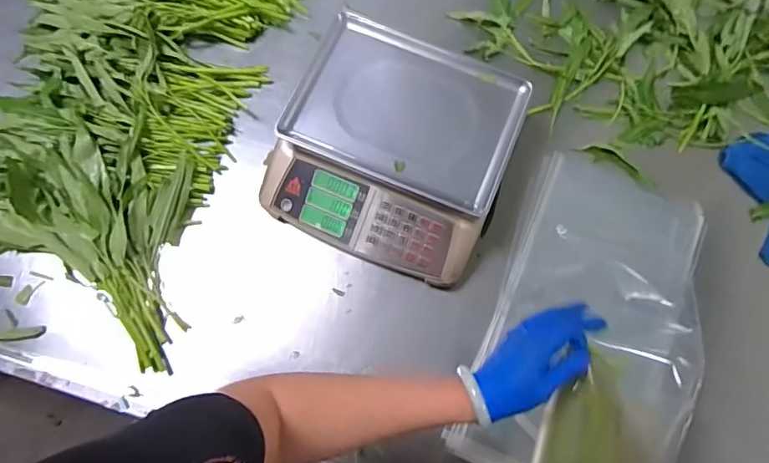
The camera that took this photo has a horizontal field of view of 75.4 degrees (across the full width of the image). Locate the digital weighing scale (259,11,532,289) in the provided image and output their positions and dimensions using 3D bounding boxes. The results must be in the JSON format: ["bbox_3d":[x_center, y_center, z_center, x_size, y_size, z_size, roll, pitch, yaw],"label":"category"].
[{"bbox_3d":[0.016,-0.116,0.713,0.315,0.126,0.306,24,74,7],"label":"digital weighing scale"}]

